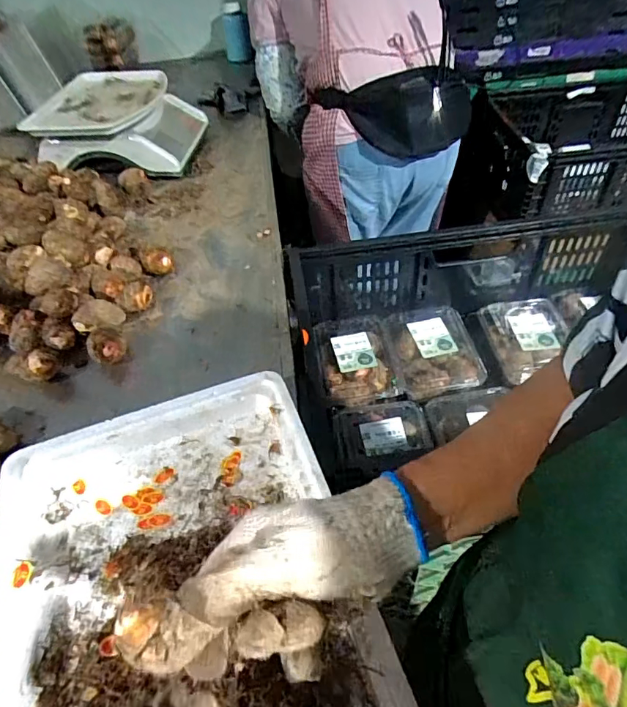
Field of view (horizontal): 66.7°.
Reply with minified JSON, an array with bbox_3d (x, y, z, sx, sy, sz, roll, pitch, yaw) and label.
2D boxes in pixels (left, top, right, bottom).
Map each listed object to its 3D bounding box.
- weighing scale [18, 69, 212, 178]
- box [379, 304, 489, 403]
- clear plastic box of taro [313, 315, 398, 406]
[{"bbox_3d":[-0.412,-0.490,1.009,0.307,0.117,0.307,0,48,5],"label":"weighing scale"},{"bbox_3d":[0.206,-0.005,0.811,0.149,0.053,0.175,-8,48,-3],"label":"box"},{"bbox_3d":[0.073,0.013,0.783,0.131,0.047,0.166,-8,48,-2],"label":"clear plastic box of taro"}]

